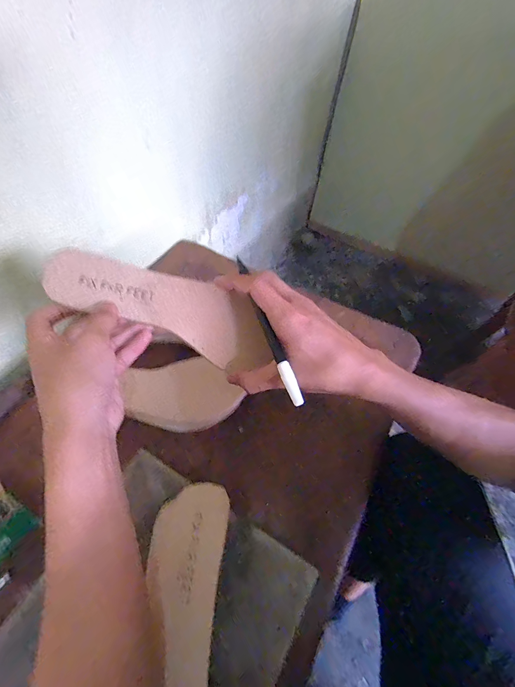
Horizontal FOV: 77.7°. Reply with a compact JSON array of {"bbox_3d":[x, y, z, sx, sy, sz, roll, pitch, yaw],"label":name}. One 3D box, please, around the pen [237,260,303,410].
[{"bbox_3d":[0.008,-0.013,0.279,0.009,0.009,0.141,-19,77,-16],"label":"pen"}]

